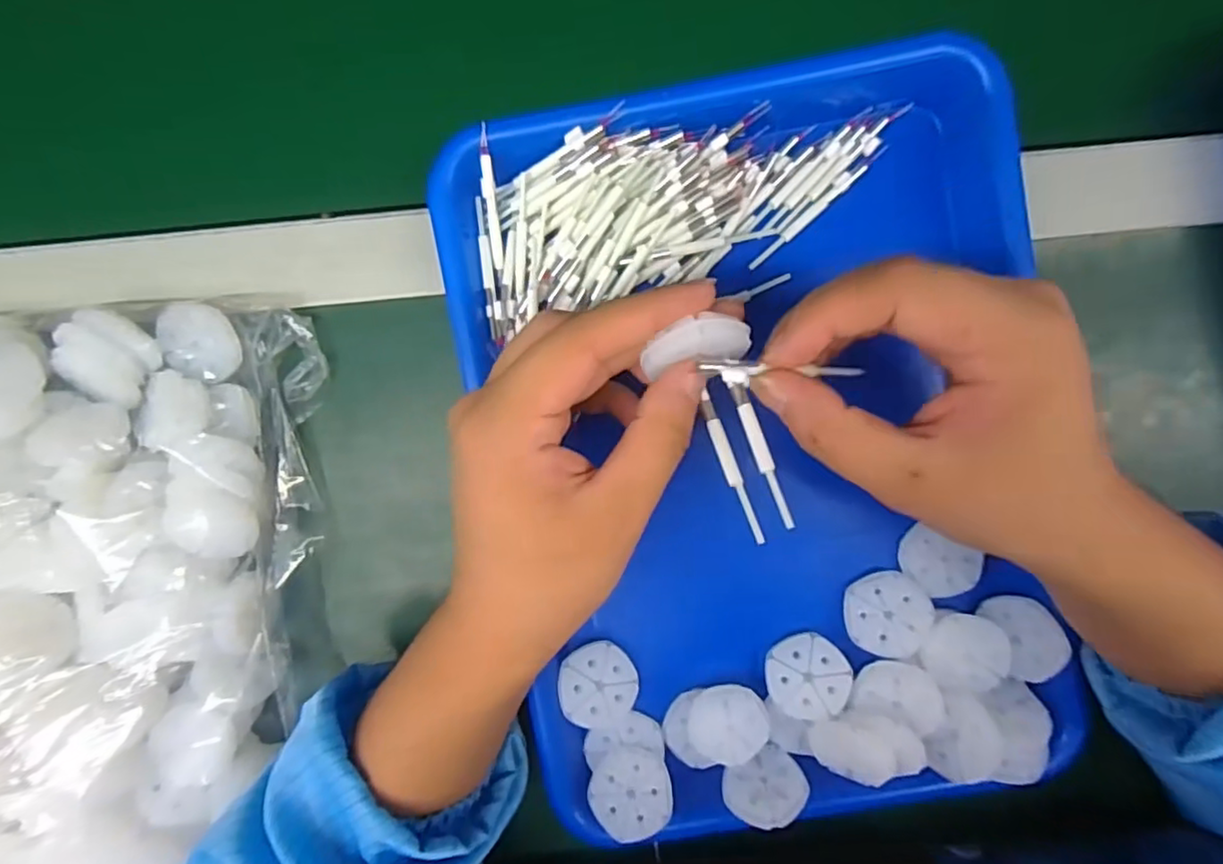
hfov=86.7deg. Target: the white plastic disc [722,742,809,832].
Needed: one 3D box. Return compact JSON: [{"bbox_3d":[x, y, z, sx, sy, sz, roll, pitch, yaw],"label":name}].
[{"bbox_3d":[0.072,0.166,0.301,0.037,0.032,0.005,-16,123,-13],"label":"white plastic disc"}]

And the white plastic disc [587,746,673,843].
[{"bbox_3d":[0.009,0.169,0.304,0.038,0.006,0.038,-2,67,6],"label":"white plastic disc"}]

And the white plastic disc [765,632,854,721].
[{"bbox_3d":[0.093,0.115,0.304,0.038,0.004,0.037,-2,73,8],"label":"white plastic disc"}]

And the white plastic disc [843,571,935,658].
[{"bbox_3d":[0.130,0.086,0.304,0.038,0.004,0.038,-2,83,13],"label":"white plastic disc"}]

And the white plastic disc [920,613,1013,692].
[{"bbox_3d":[0.164,0.102,0.298,0.038,0.005,0.034,31,95,-2],"label":"white plastic disc"}]

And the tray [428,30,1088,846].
[{"bbox_3d":[0.067,0.009,0.305,0.242,0.057,0.326,-10,95,2],"label":"tray"}]

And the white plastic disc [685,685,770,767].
[{"bbox_3d":[0.056,0.140,0.308,0.037,0.007,0.037,0,95,1],"label":"white plastic disc"}]

